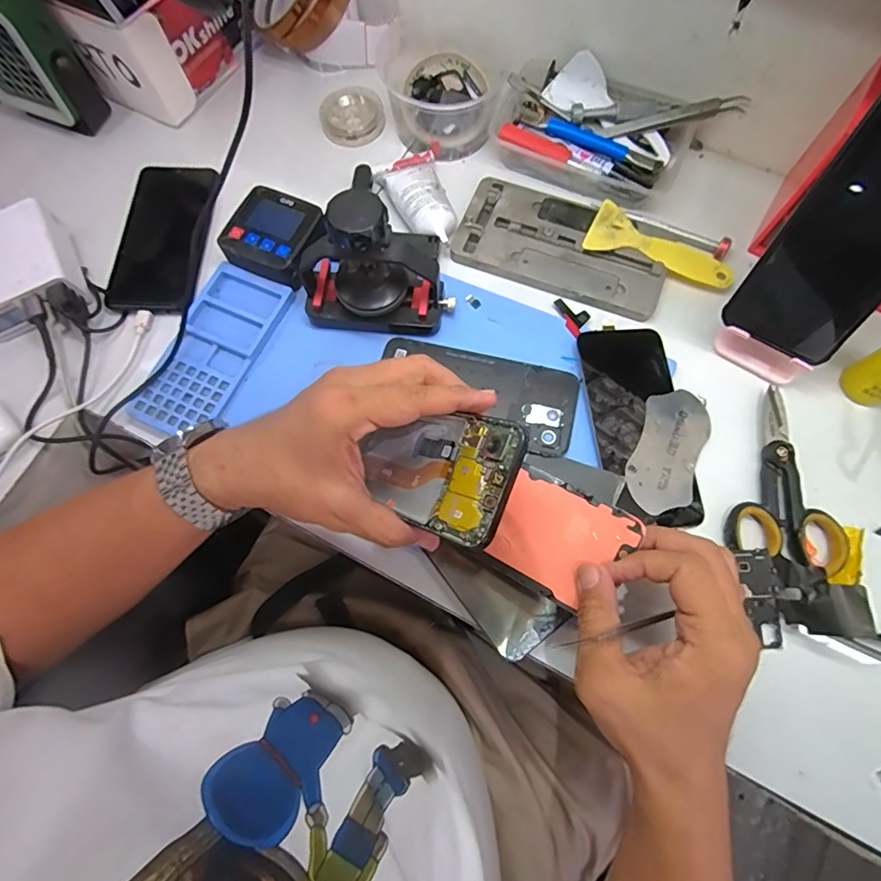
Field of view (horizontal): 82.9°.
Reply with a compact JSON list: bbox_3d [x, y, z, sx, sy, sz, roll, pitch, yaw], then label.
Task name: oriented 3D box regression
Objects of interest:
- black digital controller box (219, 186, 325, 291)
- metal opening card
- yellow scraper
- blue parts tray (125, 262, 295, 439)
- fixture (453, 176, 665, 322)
[{"bbox_3d":[-0.138,-0.170,0.421,0.075,0.026,0.072,30,75,10],"label":"black digital controller box"},{"bbox_3d":[0.172,0.007,0.376,0.050,0.004,0.100,24,72,0],"label":"metal opening card"},{"bbox_3d":[0.186,-0.159,0.425,0.122,0.010,0.049,26,75,9],"label":"yellow scraper"},{"bbox_3d":[-0.184,-0.072,0.405,0.070,0.017,0.146,24,74,9],"label":"blue parts tray"},{"bbox_3d":[0.104,-0.166,0.431,0.179,0.009,0.086,24,74,9],"label":"fixture"}]

